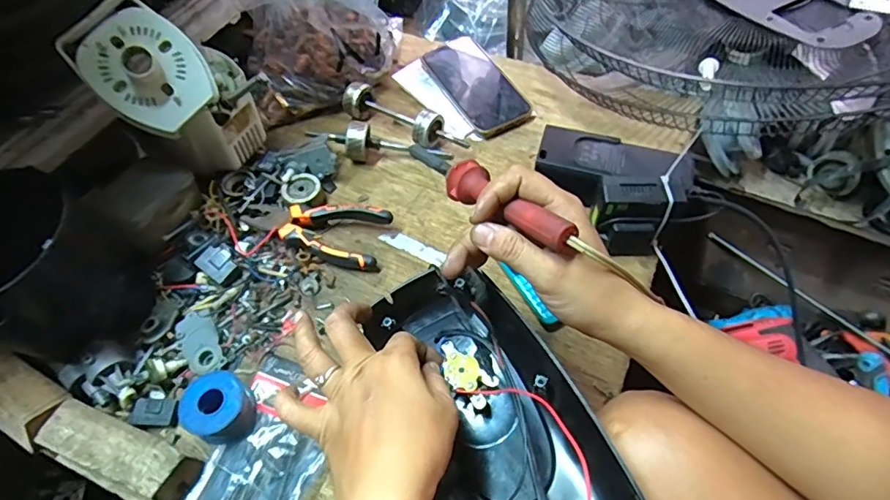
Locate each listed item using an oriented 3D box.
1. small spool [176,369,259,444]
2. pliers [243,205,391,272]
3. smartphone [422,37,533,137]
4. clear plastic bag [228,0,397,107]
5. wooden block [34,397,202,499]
[{"bbox_3d":[-0.193,0.135,0.442,0.063,0.028,0.053,31,63,21],"label":"small spool"},{"bbox_3d":[-0.136,-0.019,0.543,0.148,0.028,0.063,8,57,8],"label":"pliers"},{"bbox_3d":[0.042,-0.211,0.660,0.080,0.015,0.152,-27,68,-13],"label":"smartphone"},{"bbox_3d":[-0.156,-0.288,0.622,0.182,0.177,0.154,-18,57,-9],"label":"clear plastic bag"},{"bbox_3d":[-0.264,0.163,0.422,0.124,0.029,0.040,18,59,15],"label":"wooden block"}]

